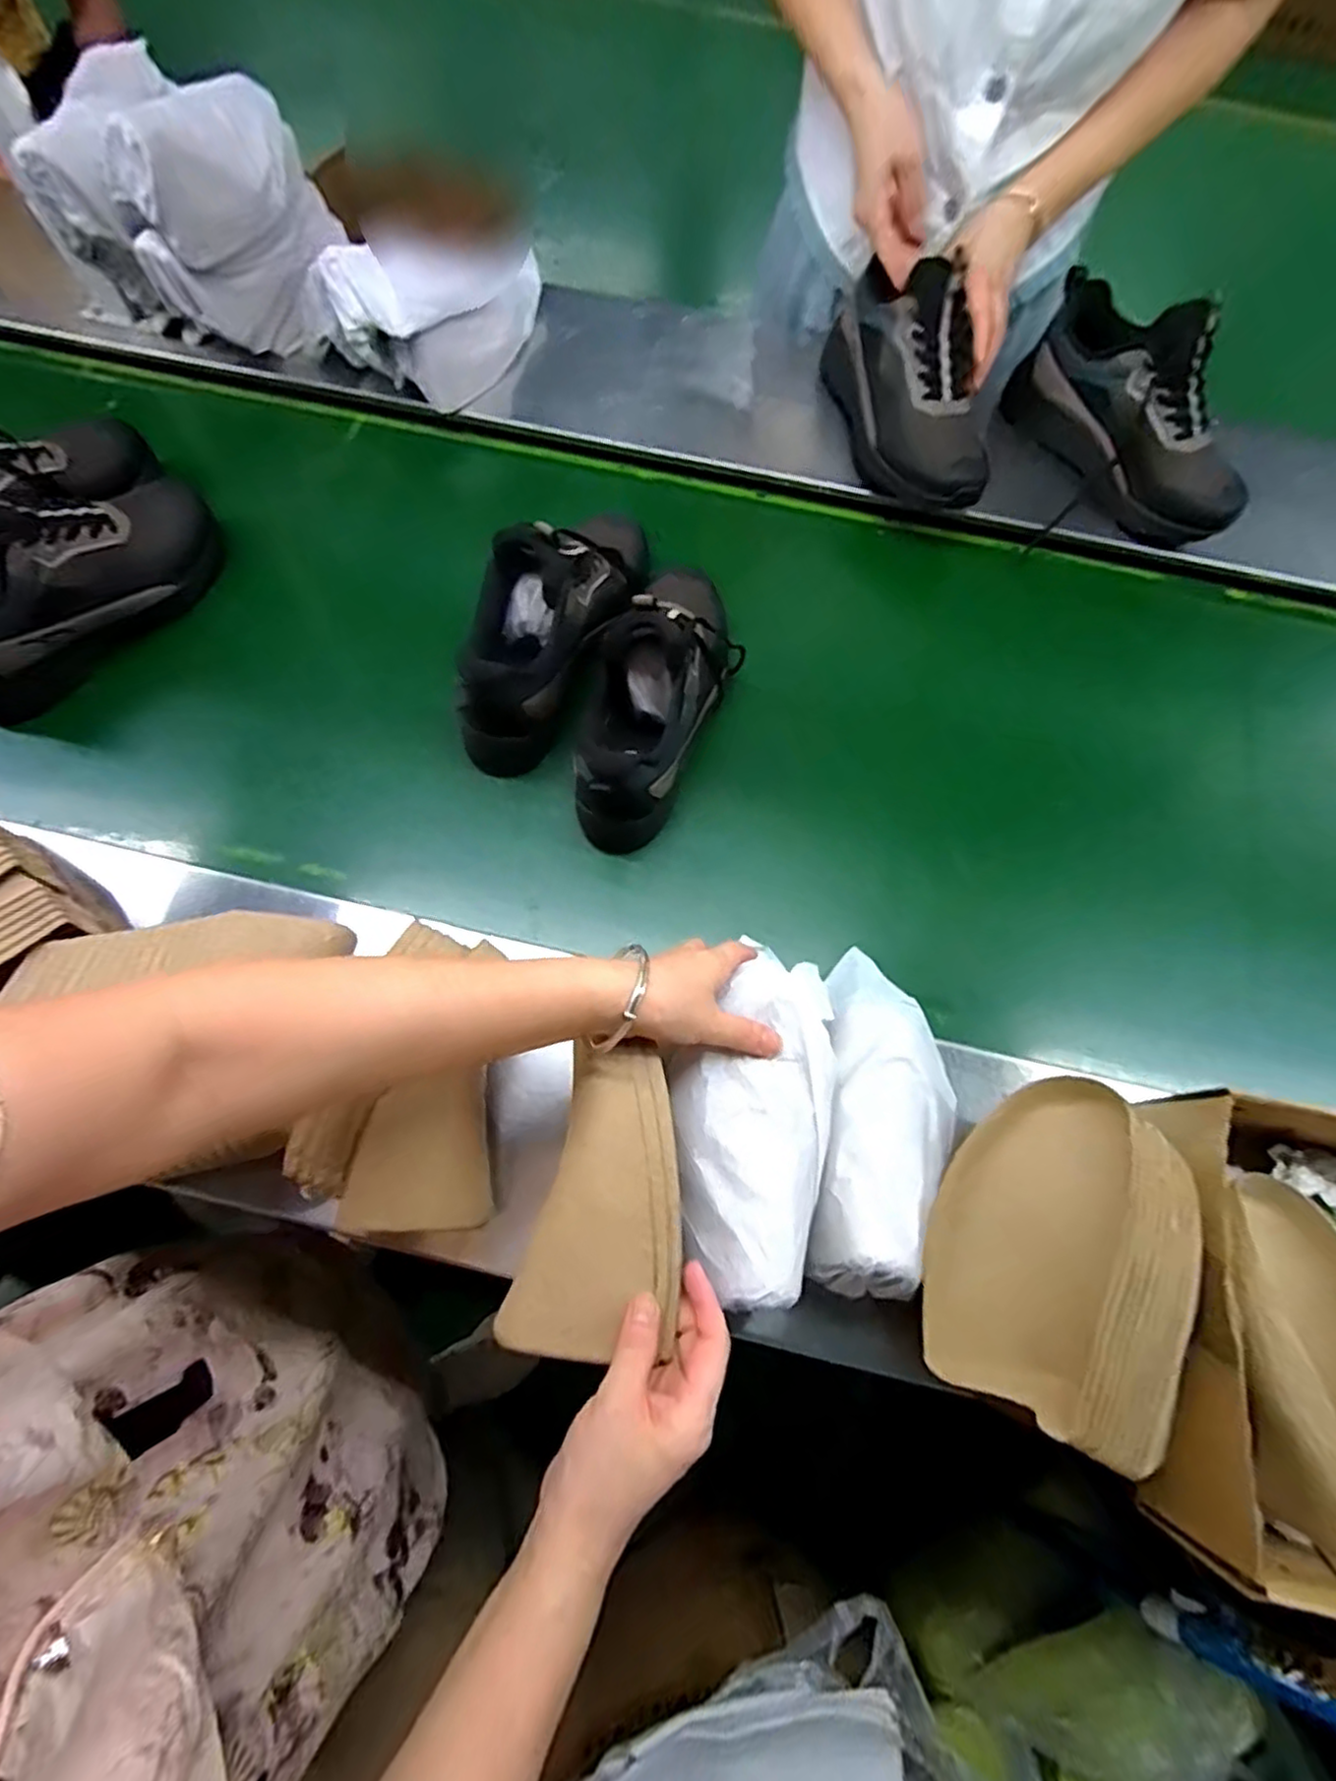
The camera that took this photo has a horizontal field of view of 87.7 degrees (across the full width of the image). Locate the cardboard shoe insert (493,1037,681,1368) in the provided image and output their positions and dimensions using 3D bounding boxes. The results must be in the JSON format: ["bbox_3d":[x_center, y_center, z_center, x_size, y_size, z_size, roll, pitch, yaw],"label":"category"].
[{"bbox_3d":[-0.030,0.182,0.406,0.092,0.017,0.170,14,79,3],"label":"cardboard shoe insert"}]

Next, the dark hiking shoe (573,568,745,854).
[{"bbox_3d":[-0.013,-0.171,0.602,0.096,0.147,0.241,24,72,6],"label":"dark hiking shoe"}]

